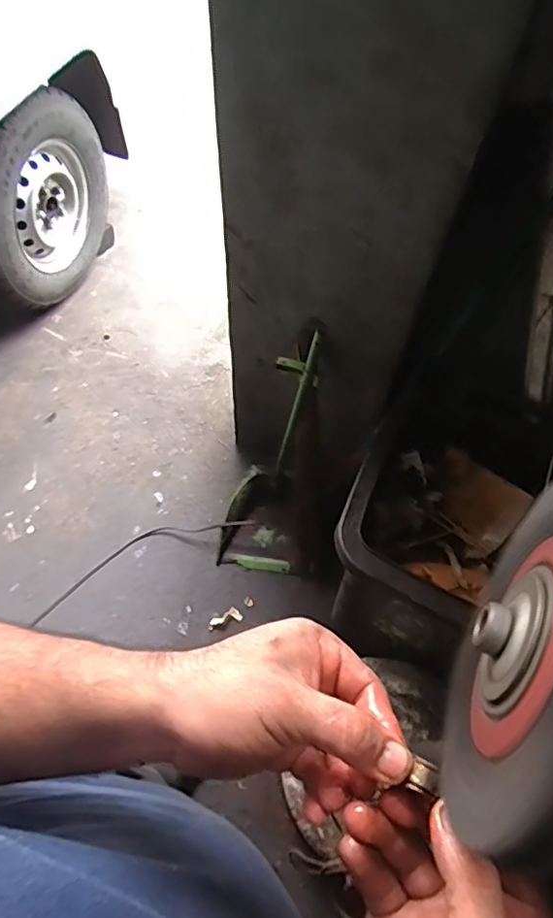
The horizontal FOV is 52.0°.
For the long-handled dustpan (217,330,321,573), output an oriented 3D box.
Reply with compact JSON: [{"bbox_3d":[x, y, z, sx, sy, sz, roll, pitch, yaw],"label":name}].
[{"bbox_3d":[-0.026,0.024,1.330,0.200,0.695,0.283,14,62,5],"label":"long-handled dustpan"}]

